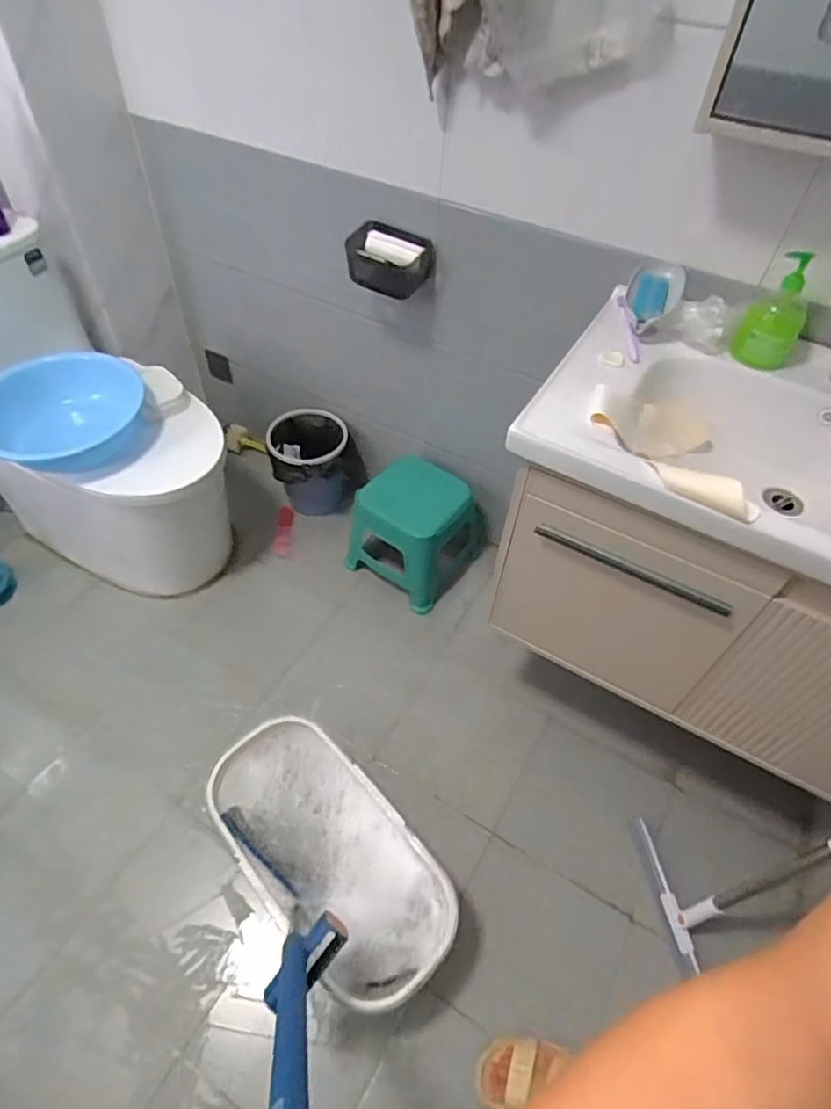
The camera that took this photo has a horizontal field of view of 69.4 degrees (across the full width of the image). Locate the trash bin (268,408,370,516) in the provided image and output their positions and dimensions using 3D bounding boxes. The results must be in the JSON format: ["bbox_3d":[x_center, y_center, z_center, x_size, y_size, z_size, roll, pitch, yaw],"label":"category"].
[{"bbox_3d":[-0.268,-0.247,1.636,0.242,0.210,0.202,-8,52,-10],"label":"trash bin"}]

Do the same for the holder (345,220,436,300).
[{"bbox_3d":[-0.054,-0.574,1.182,0.172,0.095,0.121,11,51,5],"label":"holder"}]

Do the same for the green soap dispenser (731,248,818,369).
[{"bbox_3d":[0.533,-0.355,0.882,0.090,0.149,0.079,24,53,15],"label":"green soap dispenser"}]

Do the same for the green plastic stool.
[{"bbox_3d":[0.010,-0.065,1.504,0.255,0.281,0.283,38,58,24],"label":"green plastic stool"}]

